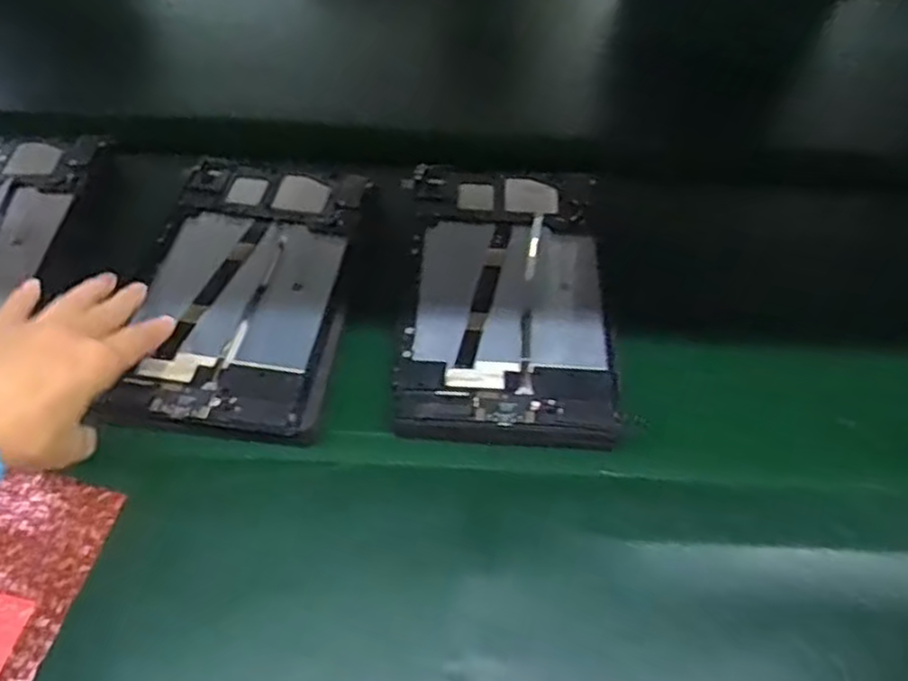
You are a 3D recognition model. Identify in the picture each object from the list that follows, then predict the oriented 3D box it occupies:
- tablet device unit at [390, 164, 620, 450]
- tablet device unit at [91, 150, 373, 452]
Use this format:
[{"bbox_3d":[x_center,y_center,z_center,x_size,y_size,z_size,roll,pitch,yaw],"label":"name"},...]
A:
[{"bbox_3d":[0.037,-0.038,0.519,0.146,0.016,0.244,2,53,-1],"label":"tablet device unit"},{"bbox_3d":[-0.149,-0.041,0.506,0.144,0.010,0.238,5,55,1],"label":"tablet device unit"}]

